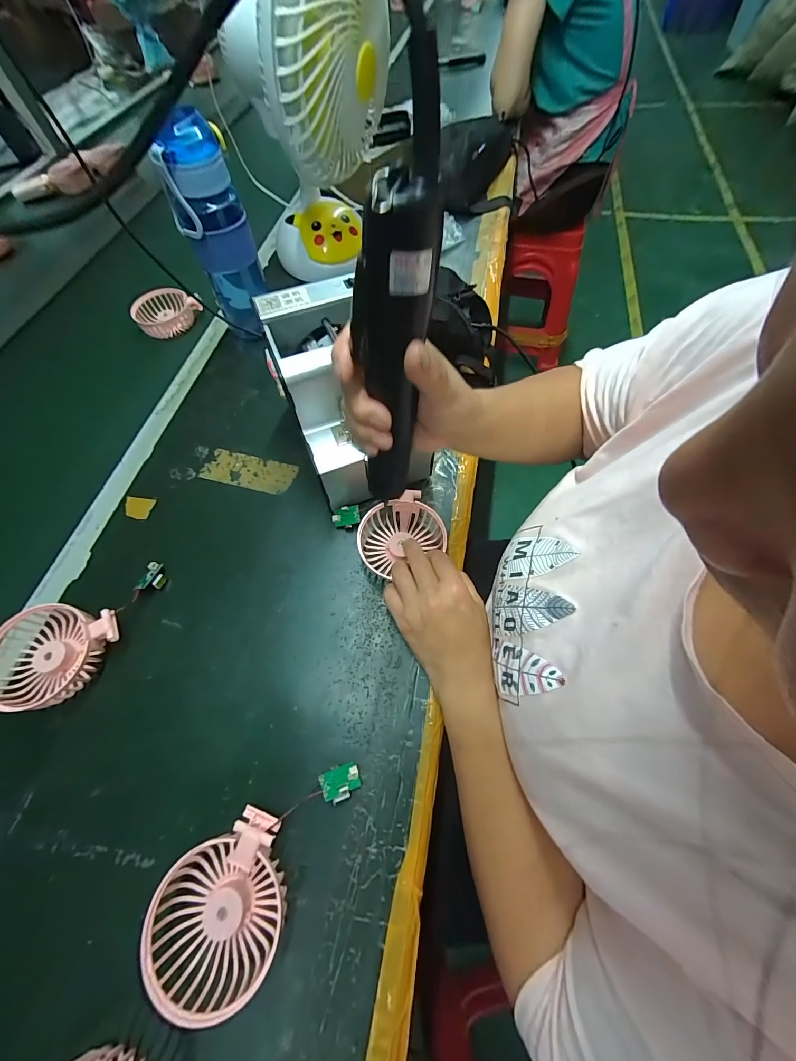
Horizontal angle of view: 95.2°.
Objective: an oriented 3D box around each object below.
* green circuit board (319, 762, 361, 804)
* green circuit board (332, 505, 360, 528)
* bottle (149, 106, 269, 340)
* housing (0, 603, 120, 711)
[{"bbox_3d":[-0.047,0.204,0.296,0.031,0.007,0.024,-10,47,-26],"label":"green circuit board"},{"bbox_3d":[-0.056,-0.015,0.398,0.031,0.004,0.022,-3,87,15],"label":"green circuit board"},{"bbox_3d":[-0.218,-0.356,0.454,0.073,0.226,0.067,-22,65,-9],"label":"bottle"},{"bbox_3d":[-0.314,0.113,0.328,0.102,0.046,0.085,4,64,4],"label":"housing"}]

